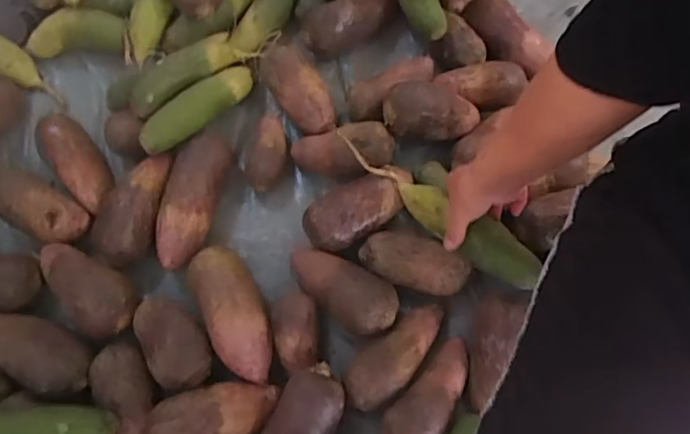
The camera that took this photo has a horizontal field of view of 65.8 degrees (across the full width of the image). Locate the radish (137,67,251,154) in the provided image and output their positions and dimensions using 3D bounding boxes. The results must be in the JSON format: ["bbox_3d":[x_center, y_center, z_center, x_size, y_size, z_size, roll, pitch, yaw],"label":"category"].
[{"bbox_3d":[-0.195,-0.155,0.721,0.047,0.048,0.190,35,57,14],"label":"radish"}]

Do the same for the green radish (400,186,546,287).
[{"bbox_3d":[0.144,0.015,0.626,0.186,0.060,0.066,34,73,14],"label":"green radish"}]

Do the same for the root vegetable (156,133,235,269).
[{"bbox_3d":[-0.199,-0.026,0.700,0.057,0.059,0.188,10,69,5],"label":"root vegetable"}]

